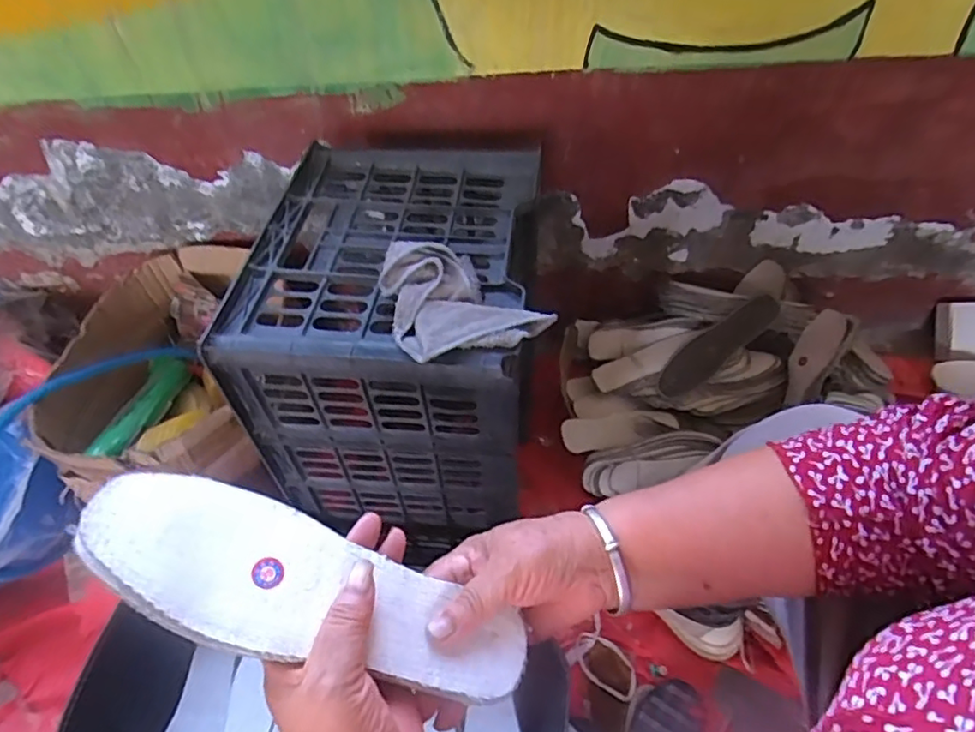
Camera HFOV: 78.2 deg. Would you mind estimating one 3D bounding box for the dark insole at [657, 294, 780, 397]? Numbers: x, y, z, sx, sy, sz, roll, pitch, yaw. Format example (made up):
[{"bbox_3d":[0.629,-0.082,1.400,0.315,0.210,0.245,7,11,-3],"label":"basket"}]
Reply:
[{"bbox_3d":[0.362,-0.034,0.948,0.217,0.063,0.015,-44,17,10],"label":"dark insole"}]

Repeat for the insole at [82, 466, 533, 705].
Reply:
[{"bbox_3d":[-0.085,0.118,0.309,0.228,0.006,0.071,26,48,-13],"label":"insole"}]

